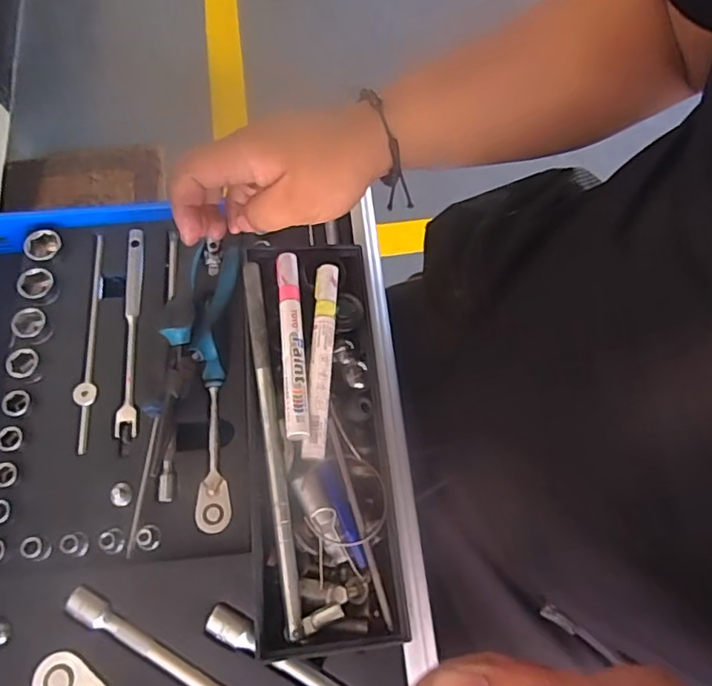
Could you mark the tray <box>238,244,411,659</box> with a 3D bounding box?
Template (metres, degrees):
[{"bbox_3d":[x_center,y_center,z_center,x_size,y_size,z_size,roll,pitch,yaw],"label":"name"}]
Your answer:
[{"bbox_3d":[-0.028,0.058,0.395,0.097,0.061,0.283,-5,67,-3],"label":"tray"}]

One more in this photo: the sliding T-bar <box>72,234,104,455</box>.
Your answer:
[{"bbox_3d":[-0.219,-0.007,0.459,0.016,0.011,0.195,-6,67,-4],"label":"sliding T-bar"}]

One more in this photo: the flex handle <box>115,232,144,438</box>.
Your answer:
[{"bbox_3d":[-0.186,-0.013,0.463,0.016,0.017,0.181,-5,67,-3],"label":"flex handle"}]

